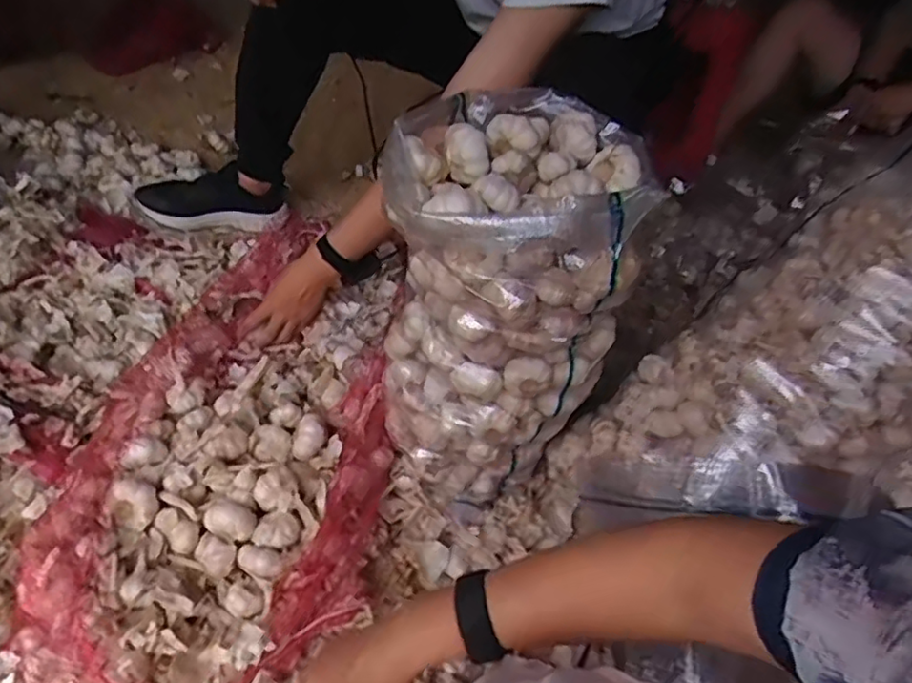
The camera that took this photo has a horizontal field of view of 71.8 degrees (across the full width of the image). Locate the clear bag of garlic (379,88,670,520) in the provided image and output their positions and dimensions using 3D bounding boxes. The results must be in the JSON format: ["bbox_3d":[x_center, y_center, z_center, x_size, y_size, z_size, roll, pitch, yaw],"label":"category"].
[{"bbox_3d":[0.061,-0.035,0.844,0.279,0.475,0.291,33,46,21],"label":"clear bag of garlic"}]

